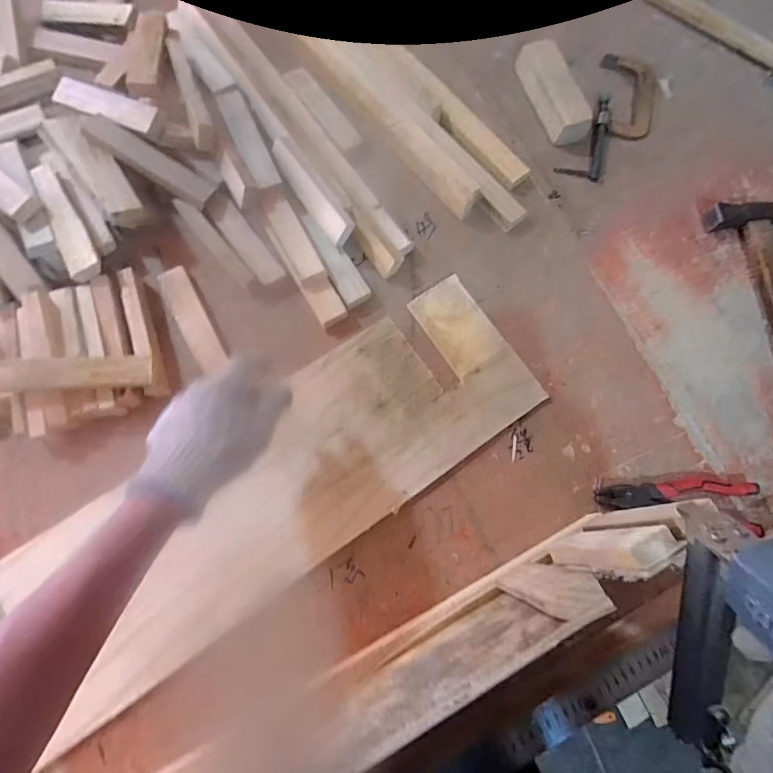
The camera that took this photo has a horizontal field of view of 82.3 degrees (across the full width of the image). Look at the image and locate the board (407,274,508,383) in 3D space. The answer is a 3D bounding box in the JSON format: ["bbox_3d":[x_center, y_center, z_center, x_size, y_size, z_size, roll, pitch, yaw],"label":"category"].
[{"bbox_3d":[0.092,-0.079,0.572,0.080,0.011,0.121,-31,79,-10],"label":"board"}]

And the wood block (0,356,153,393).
[{"bbox_3d":[-0.345,-0.013,0.483,0.166,0.025,0.040,-6,76,-4],"label":"wood block"}]

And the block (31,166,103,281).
[{"bbox_3d":[-0.389,-0.203,0.531,0.036,0.023,0.166,-28,79,-9],"label":"block"}]

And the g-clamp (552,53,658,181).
[{"bbox_3d":[0.344,-0.401,0.663,0.102,0.027,0.237,23,76,3],"label":"g-clamp"}]

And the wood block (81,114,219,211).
[{"bbox_3d":[-0.297,-0.283,0.555,0.164,0.013,0.035,29,73,-14],"label":"wood block"}]

